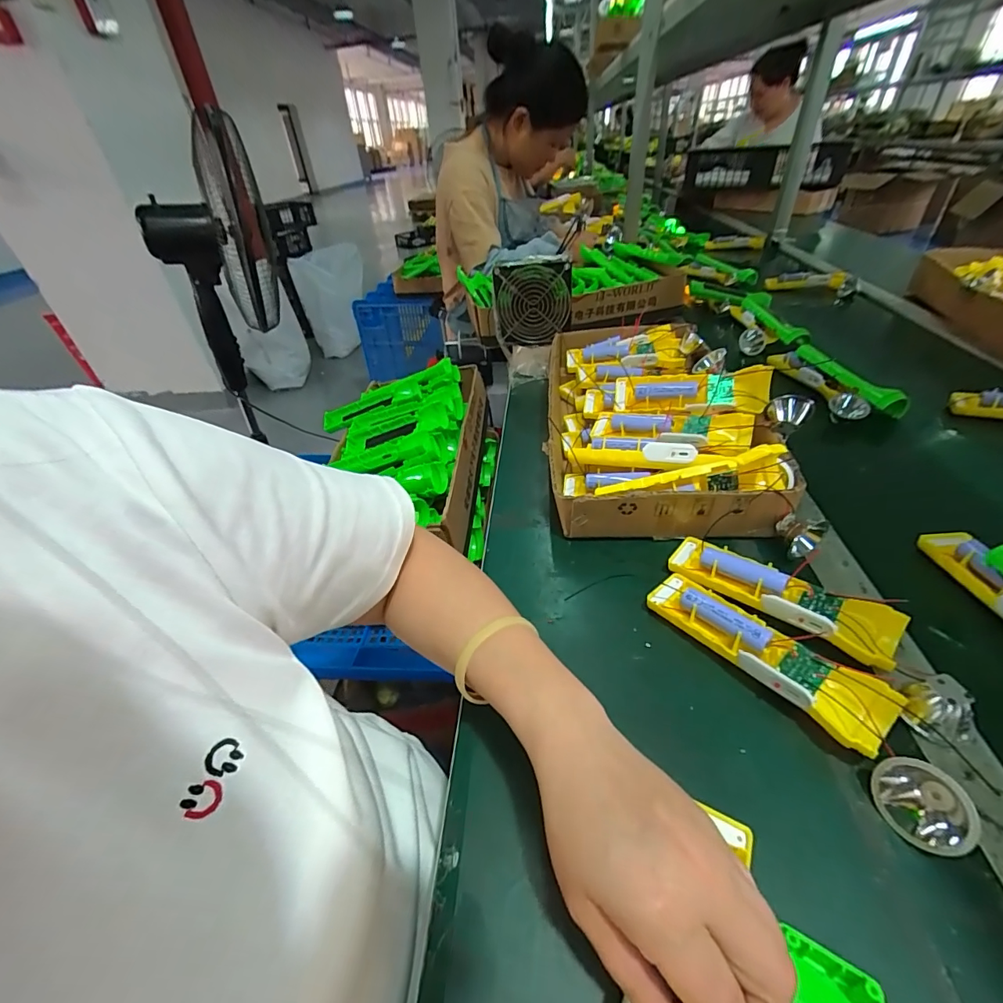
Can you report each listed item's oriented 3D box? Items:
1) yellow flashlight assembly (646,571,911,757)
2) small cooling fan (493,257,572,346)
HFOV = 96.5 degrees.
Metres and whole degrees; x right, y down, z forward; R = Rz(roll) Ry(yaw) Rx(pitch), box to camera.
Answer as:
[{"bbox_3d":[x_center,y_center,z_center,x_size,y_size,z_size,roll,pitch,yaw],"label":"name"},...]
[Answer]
[{"bbox_3d":[0.186,0.106,0.327,0.045,0.035,0.162,-32,46,-28],"label":"yellow flashlight assembly"},{"bbox_3d":[0.048,-0.312,0.703,0.117,0.118,0.033,-2,40,5],"label":"small cooling fan"}]

